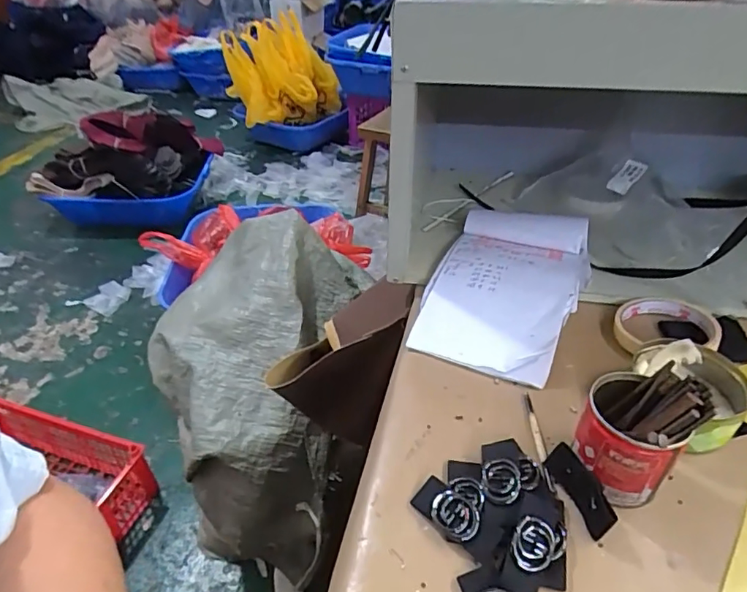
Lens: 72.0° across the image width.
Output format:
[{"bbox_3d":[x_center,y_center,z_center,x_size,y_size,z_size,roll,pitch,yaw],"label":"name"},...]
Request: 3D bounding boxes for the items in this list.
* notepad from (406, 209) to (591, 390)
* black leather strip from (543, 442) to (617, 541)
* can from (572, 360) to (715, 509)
[{"bbox_3d":[0.138,-0.019,0.535,0.141,0.022,0.238,17,42,20],"label":"notepad"},{"bbox_3d":[0.141,0.132,0.350,0.008,0.025,0.058,18,27,-34],"label":"black leather strip"},{"bbox_3d":[0.179,0.094,0.355,0.063,0.083,0.066,0,39,0],"label":"can"}]

